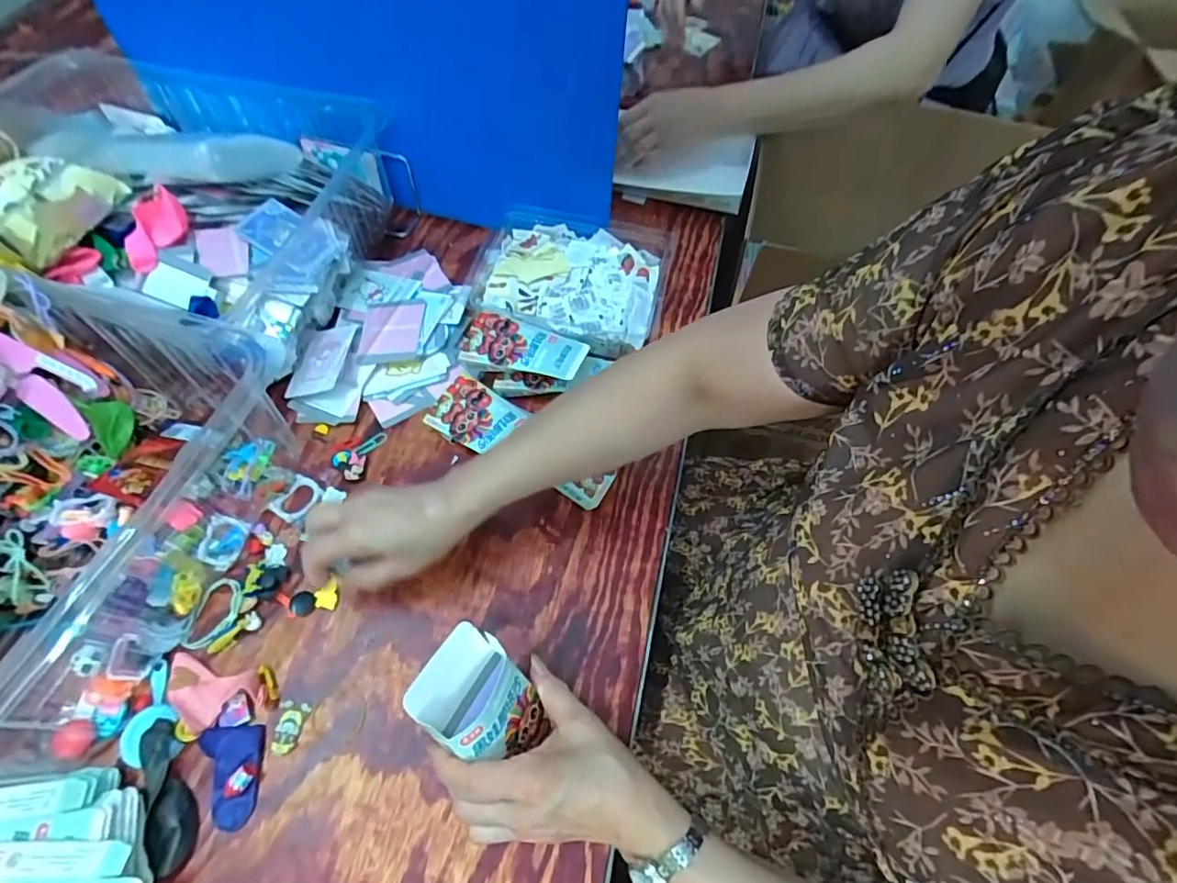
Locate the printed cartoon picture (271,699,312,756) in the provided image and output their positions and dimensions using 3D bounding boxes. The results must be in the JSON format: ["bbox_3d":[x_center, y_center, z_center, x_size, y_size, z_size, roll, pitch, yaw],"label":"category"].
[{"bbox_3d":[-0.229,0.217,0.424,0.023,0.004,0.036,7,61,2],"label":"printed cartoon picture"}]

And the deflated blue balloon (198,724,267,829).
[{"bbox_3d":[-0.261,0.242,0.403,0.038,0.012,0.065,-6,61,-6],"label":"deflated blue balloon"}]

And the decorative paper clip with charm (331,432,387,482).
[{"bbox_3d":[-0.218,0.015,0.542,0.054,0.007,0.037,-31,66,-18],"label":"decorative paper clip with charm"}]

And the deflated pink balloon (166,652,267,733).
[{"bbox_3d":[-0.292,0.195,0.430,0.082,0.012,0.045,11,61,4],"label":"deflated pink balloon"}]

